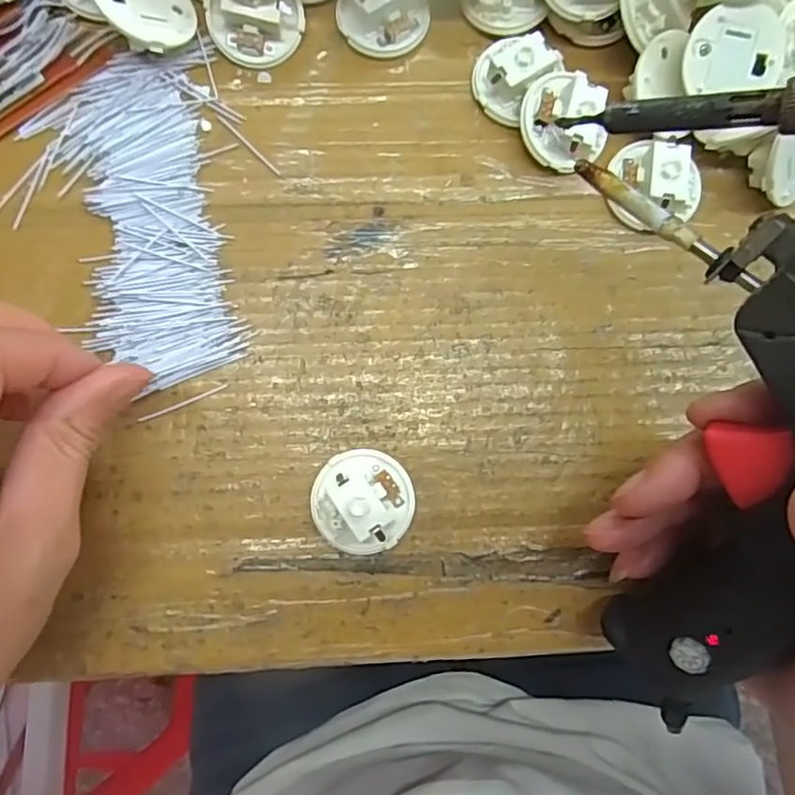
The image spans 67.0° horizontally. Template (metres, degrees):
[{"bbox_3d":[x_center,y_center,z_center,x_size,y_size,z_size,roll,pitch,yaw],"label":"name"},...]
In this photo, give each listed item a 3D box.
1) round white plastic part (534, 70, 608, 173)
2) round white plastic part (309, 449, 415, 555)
[{"bbox_3d":[0.068,-0.109,0.240,0.033,0.017,0.032,0,85,-2],"label":"round white plastic part"},{"bbox_3d":[-0.013,0.040,0.226,0.038,0.017,0.038,0,85,-2],"label":"round white plastic part"}]

